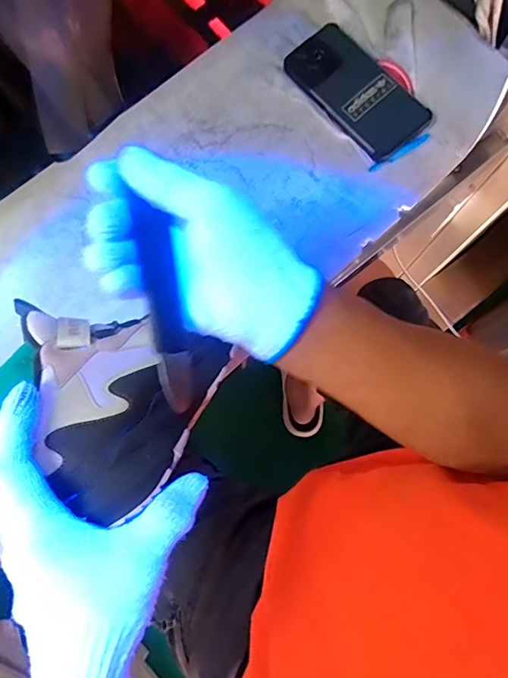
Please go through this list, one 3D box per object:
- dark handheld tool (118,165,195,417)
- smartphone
[{"bbox_3d":[-0.057,-0.022,0.305,0.023,0.013,0.135,-10,92,-3],"label":"dark handheld tool"},{"bbox_3d":[0.112,-0.272,0.509,0.079,0.009,0.159,-42,81,2],"label":"smartphone"}]

